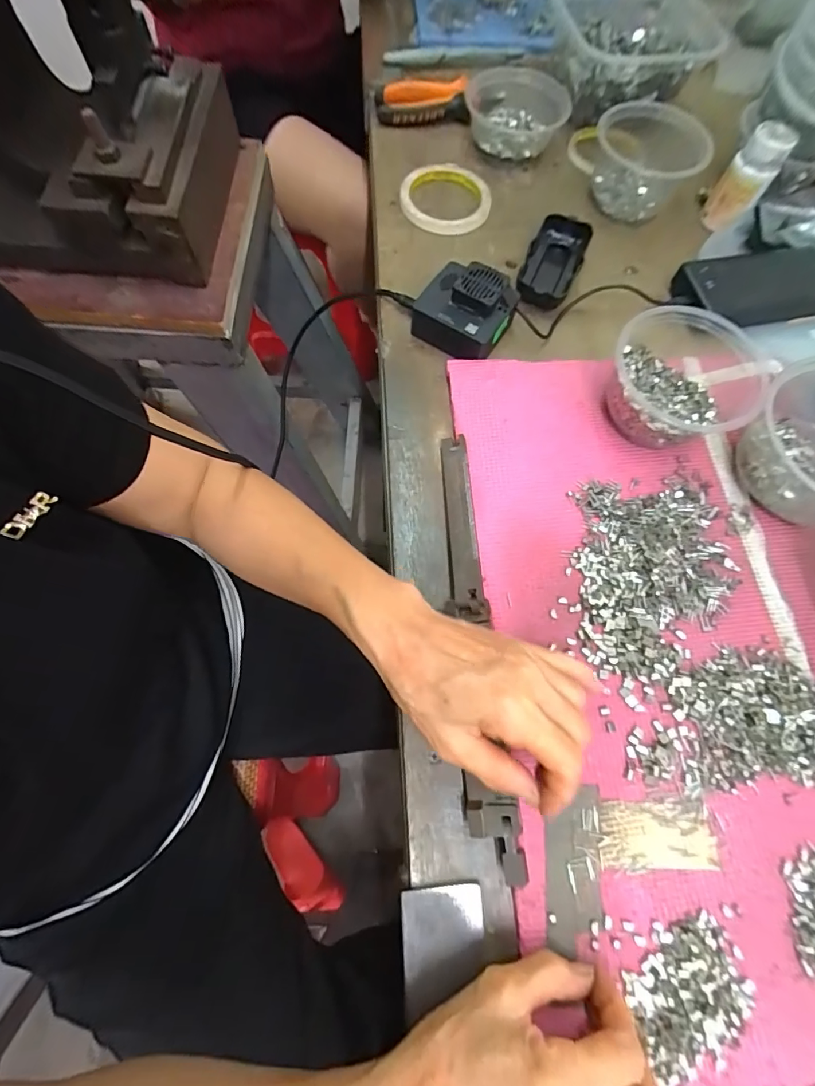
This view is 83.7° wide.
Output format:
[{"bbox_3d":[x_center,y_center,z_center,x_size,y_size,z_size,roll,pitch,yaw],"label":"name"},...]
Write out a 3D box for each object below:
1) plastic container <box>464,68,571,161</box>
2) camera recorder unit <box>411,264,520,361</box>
[{"bbox_3d":[0.124,-0.495,0.525,0.111,0.045,0.099,-1,71,-1],"label":"plastic container"},{"bbox_3d":[0.051,-0.215,0.422,0.081,0.047,0.072,29,73,9],"label":"camera recorder unit"}]

